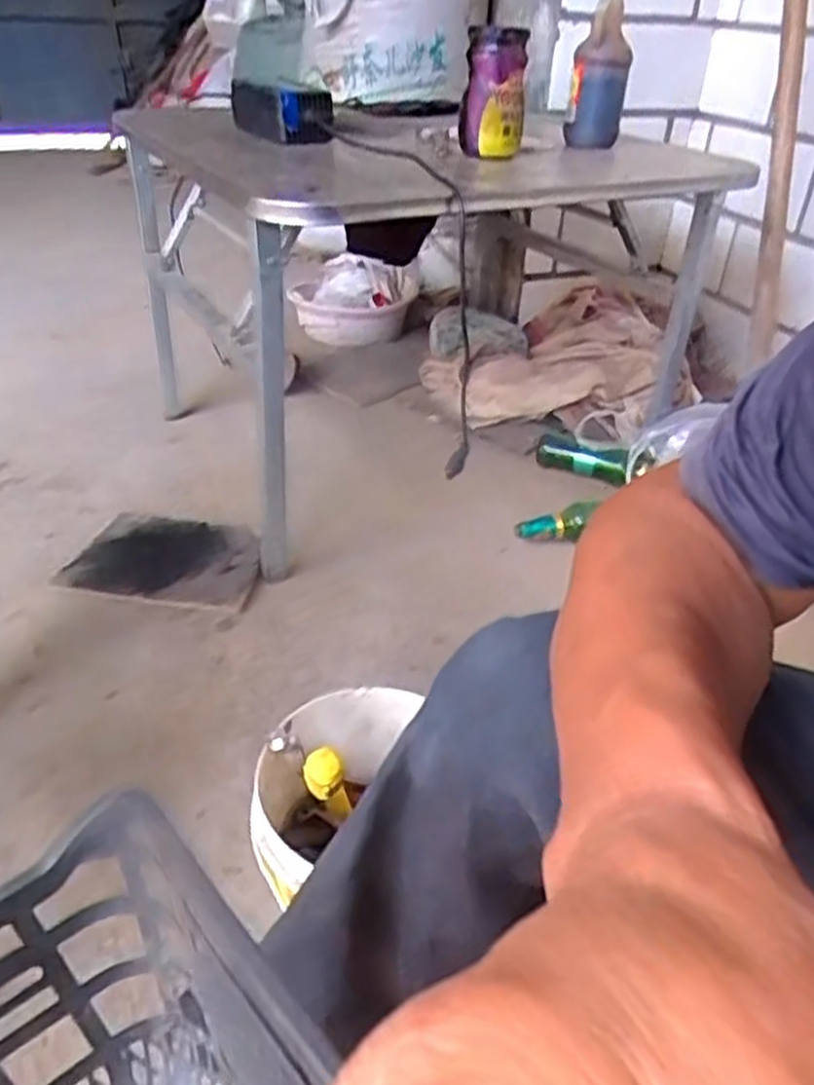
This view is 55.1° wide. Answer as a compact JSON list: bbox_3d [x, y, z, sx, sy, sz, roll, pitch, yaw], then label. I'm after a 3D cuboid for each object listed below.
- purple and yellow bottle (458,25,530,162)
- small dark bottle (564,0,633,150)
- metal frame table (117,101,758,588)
[{"bbox_3d":[0.115,-0.585,1.021,0.084,0.148,0.075,6,35,4],"label":"purple and yellow bottle"},{"bbox_3d":[0.282,-0.680,1.116,0.072,0.203,0.076,15,37,16],"label":"small dark bottle"},{"bbox_3d":[0.021,-0.398,1.327,0.803,0.547,0.717,-16,39,-24],"label":"metal frame table"}]

